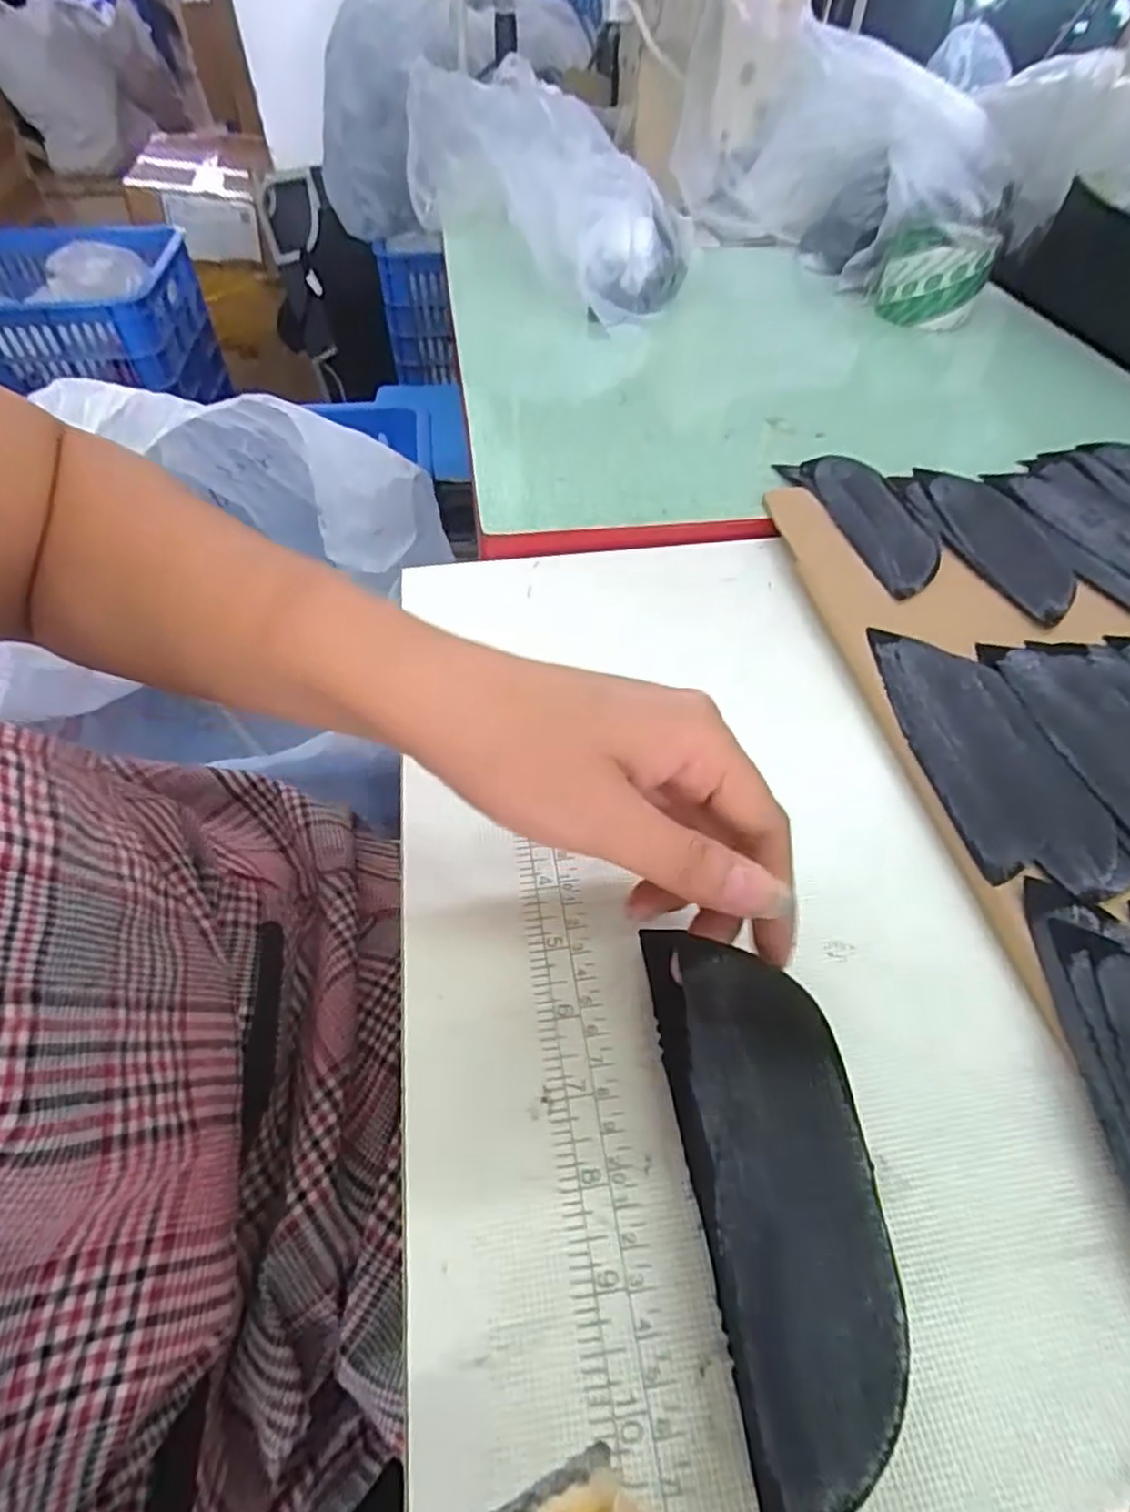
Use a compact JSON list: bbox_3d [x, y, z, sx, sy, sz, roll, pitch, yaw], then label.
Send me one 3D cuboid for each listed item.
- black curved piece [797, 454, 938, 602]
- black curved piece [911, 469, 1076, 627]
[{"bbox_3d":[0.180,-0.136,0.402,0.043,0.009,0.121,-11,53,-10],"label":"black curved piece"},{"bbox_3d":[0.241,-0.121,0.389,0.053,0.005,0.134,-4,52,-4],"label":"black curved piece"}]

